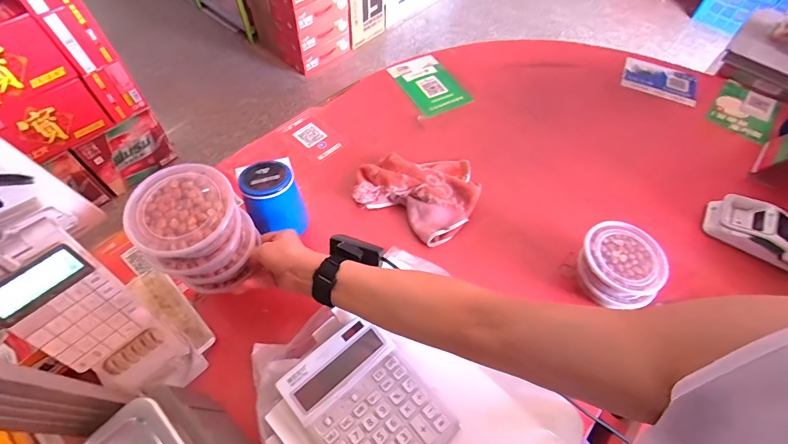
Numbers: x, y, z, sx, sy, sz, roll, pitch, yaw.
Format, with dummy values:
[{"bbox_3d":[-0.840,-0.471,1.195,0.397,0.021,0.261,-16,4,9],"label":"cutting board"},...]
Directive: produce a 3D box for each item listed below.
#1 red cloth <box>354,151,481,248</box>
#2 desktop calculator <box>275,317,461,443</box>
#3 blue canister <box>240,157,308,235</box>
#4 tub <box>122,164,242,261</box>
[{"bbox_3d":[0.050,-0.070,0.662,0.193,0.040,0.183,28,61,14],"label":"red cloth"},{"bbox_3d":[-0.031,0.226,0.466,0.145,0.032,0.184,-36,66,-22],"label":"desktop calculator"},{"bbox_3d":[-0.178,-0.026,0.576,0.077,0.118,0.077,1,58,-2],"label":"blue canister"},{"bbox_3d":[-0.236,-0.007,0.427,0.105,0.048,0.106,1,58,-2],"label":"tub"}]

